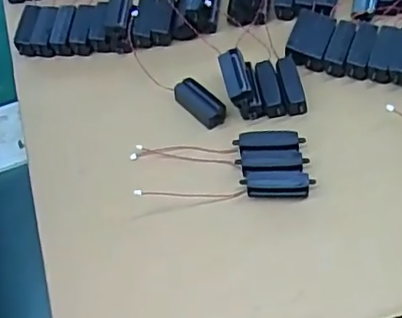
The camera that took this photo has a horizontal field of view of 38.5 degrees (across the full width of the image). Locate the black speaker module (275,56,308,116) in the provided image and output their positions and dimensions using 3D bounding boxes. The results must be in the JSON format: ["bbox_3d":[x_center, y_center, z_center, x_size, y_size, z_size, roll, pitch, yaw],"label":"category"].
[{"bbox_3d":[0.043,-0.036,0.278,0.011,0.010,0.031,-13,63,1],"label":"black speaker module"}]

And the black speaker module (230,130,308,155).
[{"bbox_3d":[0.031,-0.006,0.264,0.031,0.010,0.011,-2,64,7],"label":"black speaker module"}]

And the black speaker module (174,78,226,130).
[{"bbox_3d":[0.000,-0.027,0.283,0.029,0.007,0.014,39,74,23],"label":"black speaker module"}]

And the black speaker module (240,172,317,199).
[{"bbox_3d":[0.034,0.011,0.254,0.031,0.008,0.010,-3,63,6],"label":"black speaker module"}]

